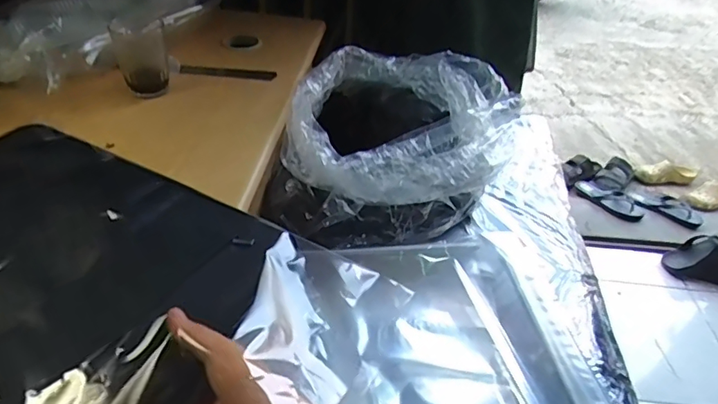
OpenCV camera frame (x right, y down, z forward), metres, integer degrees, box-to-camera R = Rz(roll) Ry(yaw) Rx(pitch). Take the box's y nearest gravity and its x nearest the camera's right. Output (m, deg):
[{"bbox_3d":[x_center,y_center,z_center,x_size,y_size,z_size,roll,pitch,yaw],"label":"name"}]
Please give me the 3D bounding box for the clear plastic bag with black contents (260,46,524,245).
[{"bbox_3d":[0.067,-0.098,0.788,0.296,0.170,0.398,13,40,8],"label":"clear plastic bag with black contents"}]

